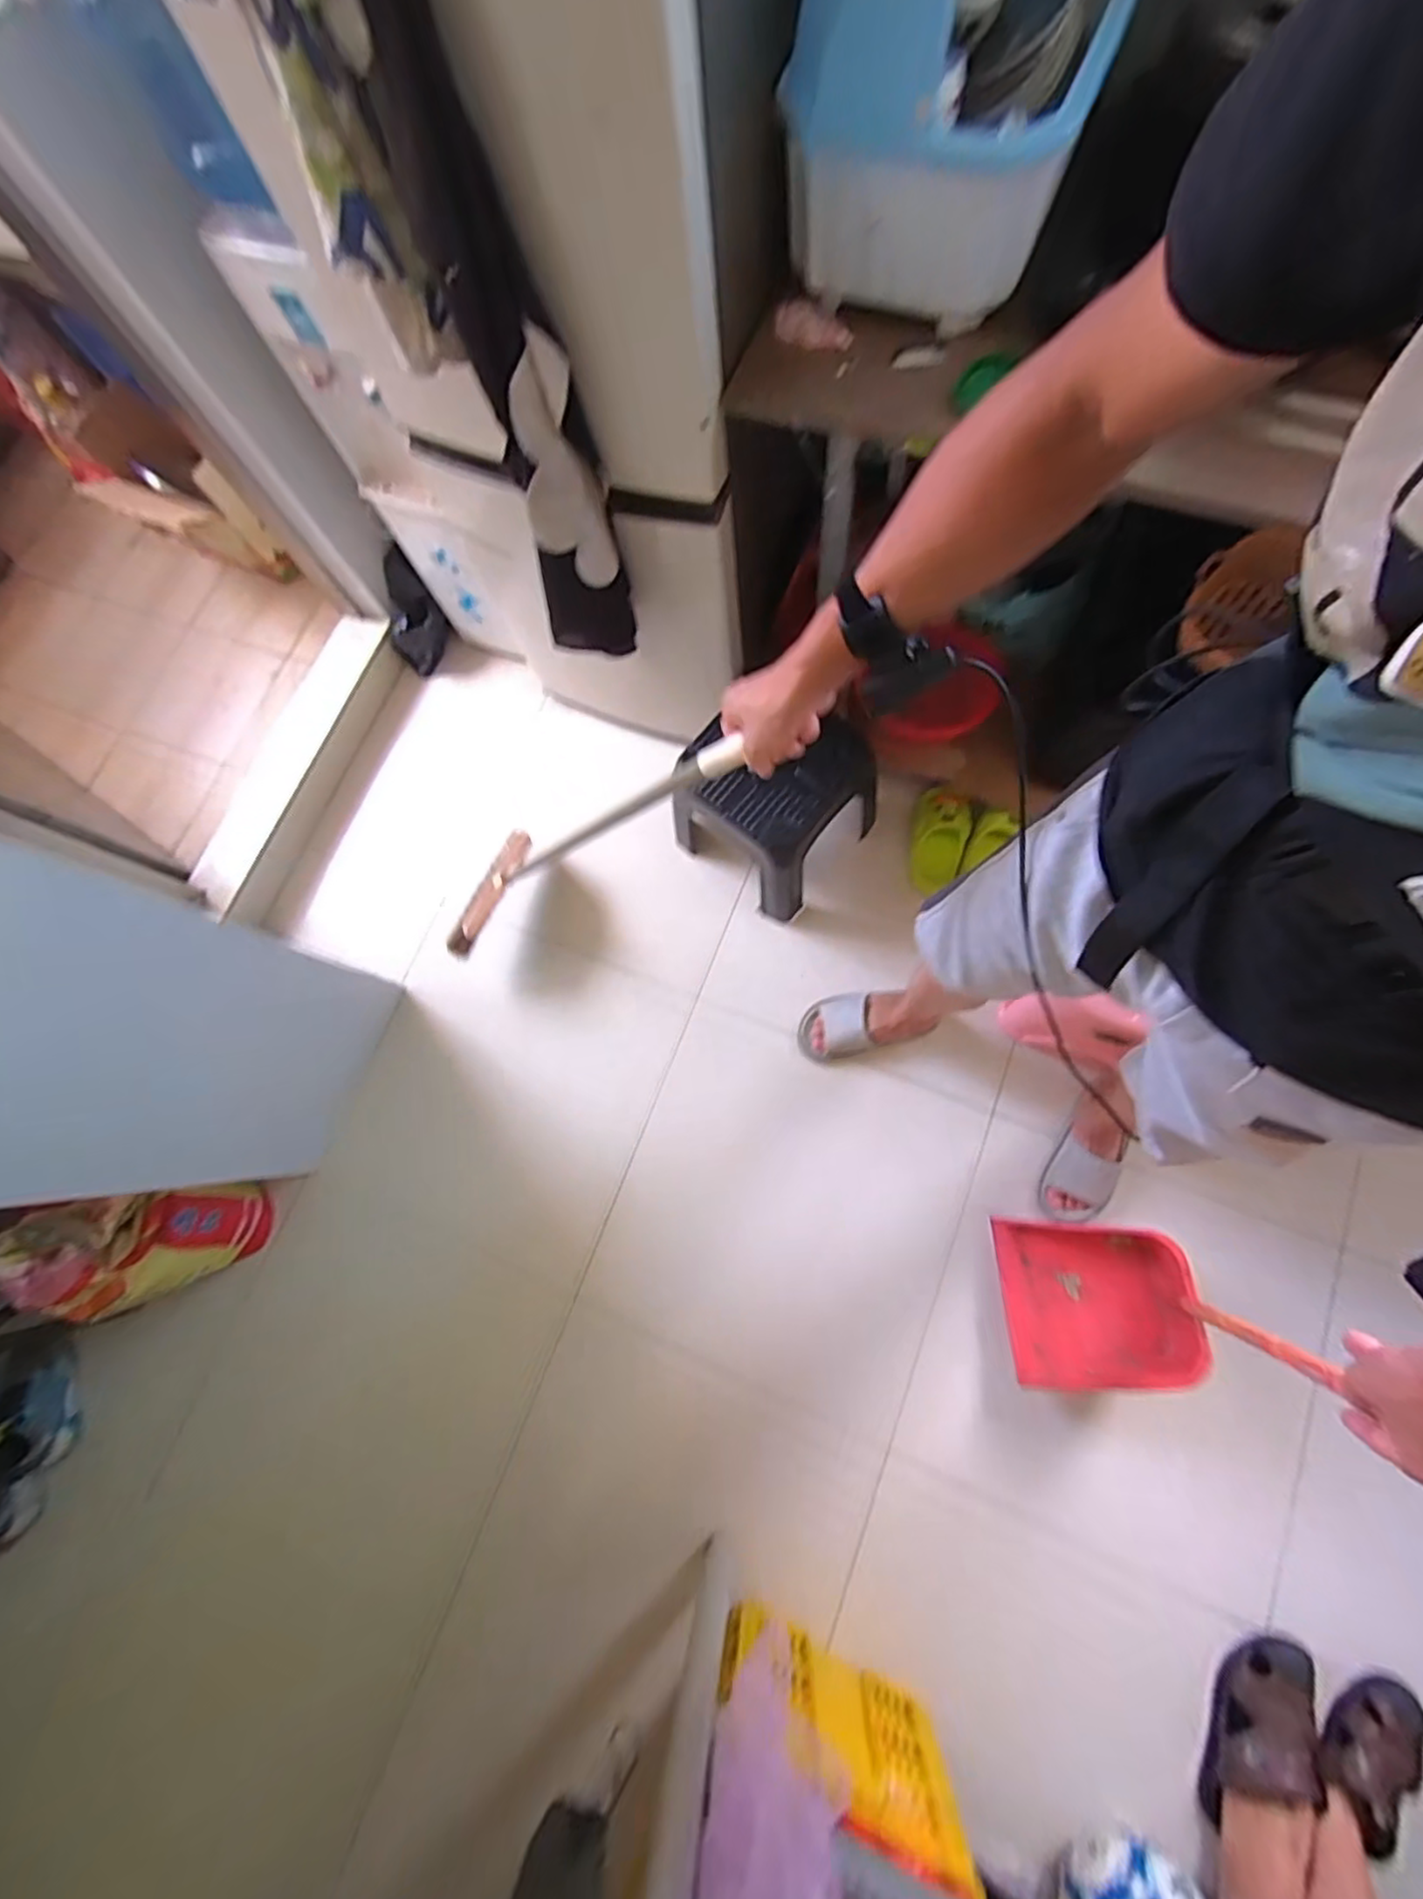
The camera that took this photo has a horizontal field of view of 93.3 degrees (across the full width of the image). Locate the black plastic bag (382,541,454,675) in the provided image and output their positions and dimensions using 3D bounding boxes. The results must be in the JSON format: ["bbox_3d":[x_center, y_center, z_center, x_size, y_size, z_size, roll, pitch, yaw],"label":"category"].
[{"bbox_3d":[-0.656,-0.742,1.481,0.119,0.262,0.094,-2,38,1],"label":"black plastic bag"}]

